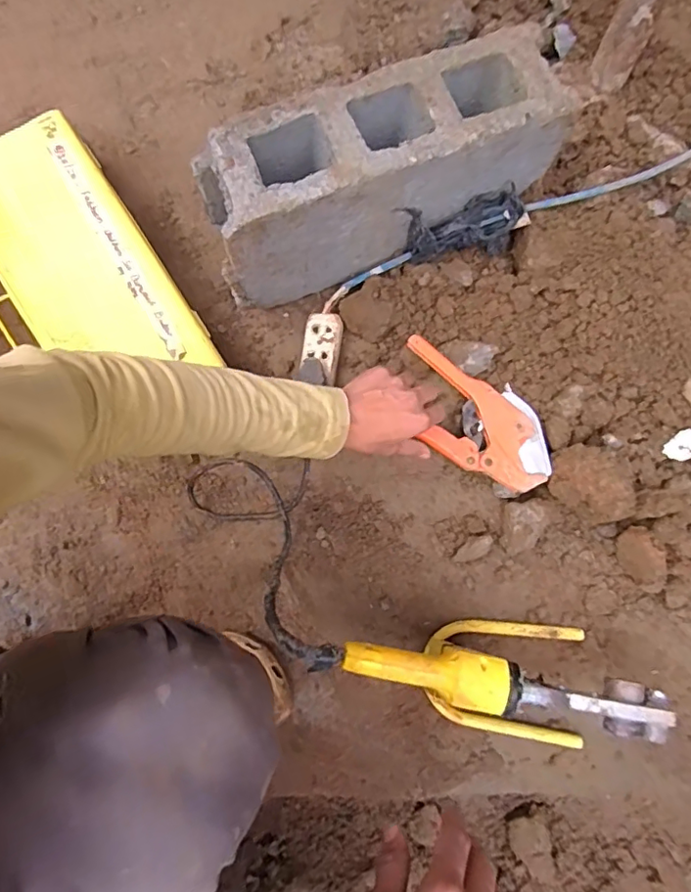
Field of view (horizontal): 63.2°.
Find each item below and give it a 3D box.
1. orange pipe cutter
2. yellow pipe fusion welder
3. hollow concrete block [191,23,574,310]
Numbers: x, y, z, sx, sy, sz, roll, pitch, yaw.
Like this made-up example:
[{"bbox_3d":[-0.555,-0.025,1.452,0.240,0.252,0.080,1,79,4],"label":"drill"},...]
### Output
[{"bbox_3d":[0.144,-0.032,0.640,0.205,0.028,0.104,31,75,10],"label":"orange pipe cutter"},{"bbox_3d":[0.151,0.237,0.566,0.296,0.131,0.118,3,72,2],"label":"yellow pipe fusion welder"},{"bbox_3d":[0.039,-0.302,0.636,0.383,0.175,0.110,-22,73,-7],"label":"hollow concrete block"}]

